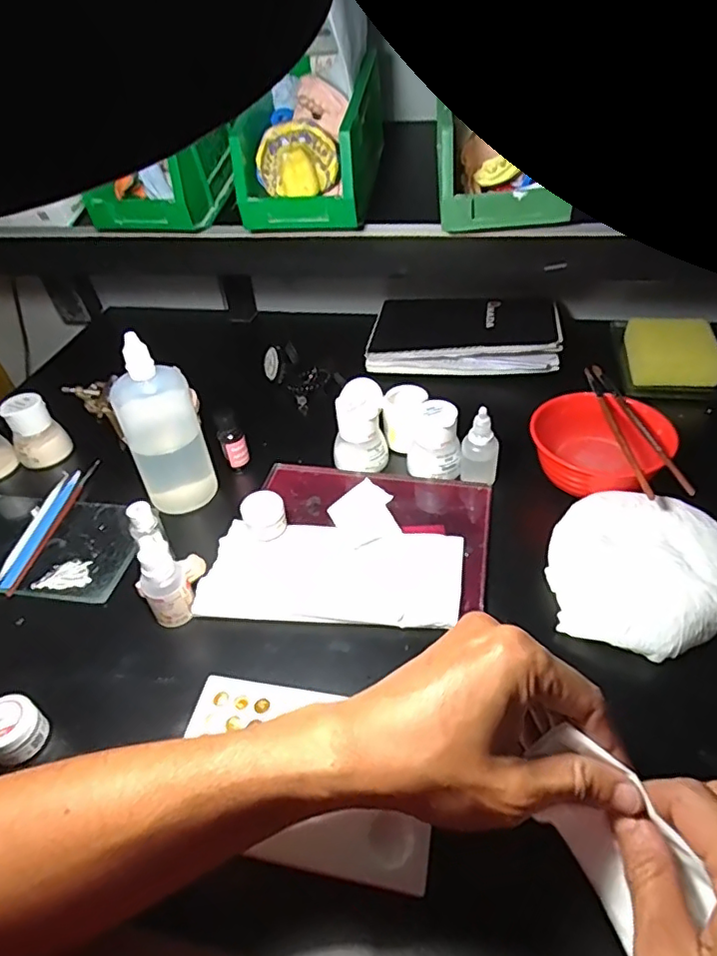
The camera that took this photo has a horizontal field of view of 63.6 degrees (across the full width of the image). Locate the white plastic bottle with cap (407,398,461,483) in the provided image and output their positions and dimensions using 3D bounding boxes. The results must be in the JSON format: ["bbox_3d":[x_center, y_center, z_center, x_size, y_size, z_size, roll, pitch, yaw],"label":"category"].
[{"bbox_3d":[0.068,-0.035,0.512,0.046,0.056,0.046,3,43,8],"label":"white plastic bottle with cap"}]

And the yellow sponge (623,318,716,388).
[{"bbox_3d":[0.332,-0.135,0.615,0.084,0.032,0.097,7,44,12],"label":"yellow sponge"}]

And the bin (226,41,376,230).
[{"bbox_3d":[-0.037,-0.290,0.507,0.099,0.093,0.149,7,44,12],"label":"bin"}]

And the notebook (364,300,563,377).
[{"bbox_3d":[0.118,-0.177,0.682,0.220,0.044,0.144,5,44,10],"label":"notebook"}]

